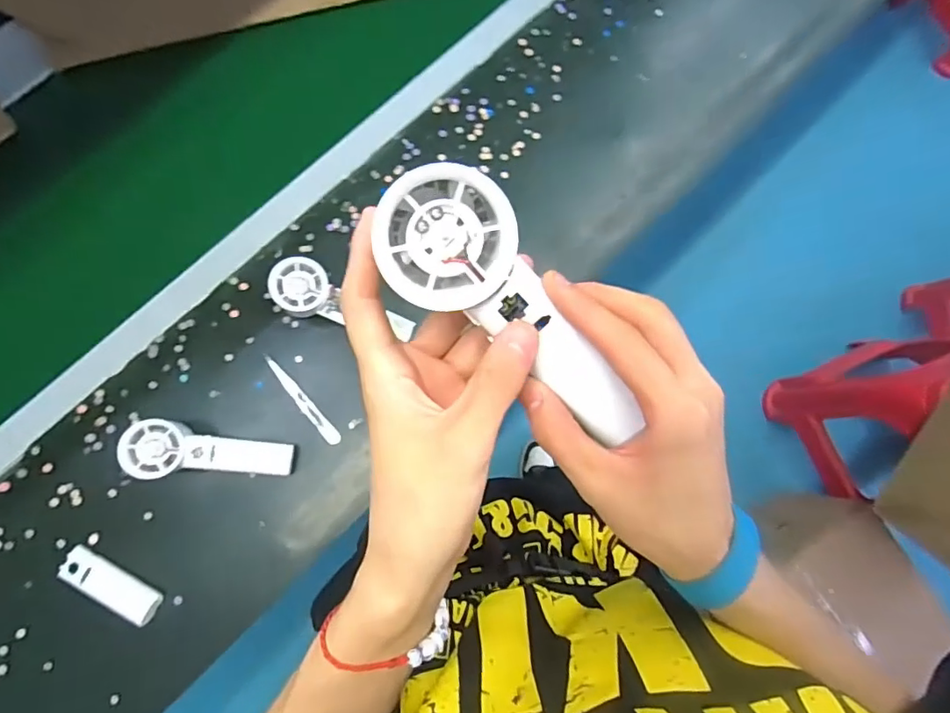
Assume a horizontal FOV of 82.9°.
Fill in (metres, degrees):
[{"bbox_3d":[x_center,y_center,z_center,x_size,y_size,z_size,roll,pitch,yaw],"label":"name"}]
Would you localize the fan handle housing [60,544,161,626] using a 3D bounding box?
[{"bbox_3d":[-0.374,0.235,0.551,0.104,0.018,0.034,30,80,0],"label":"fan handle housing"}]

